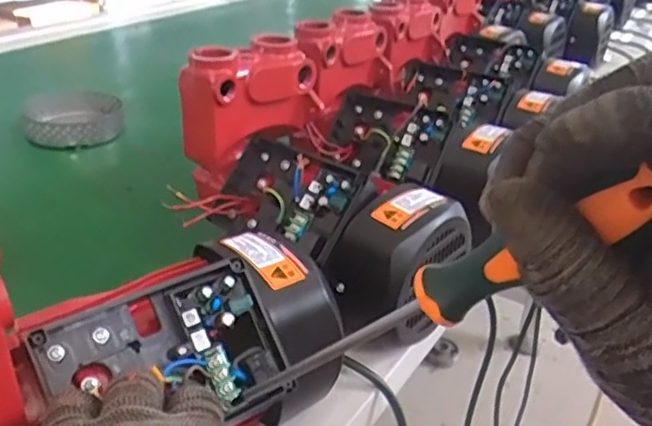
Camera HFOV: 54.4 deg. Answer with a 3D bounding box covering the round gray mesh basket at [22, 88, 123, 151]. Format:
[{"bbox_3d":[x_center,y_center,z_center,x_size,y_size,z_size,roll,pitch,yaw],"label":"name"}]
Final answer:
[{"bbox_3d":[-0.355,-0.133,0.897,0.131,0.038,0.137,2,29,-1],"label":"round gray mesh basket"}]

